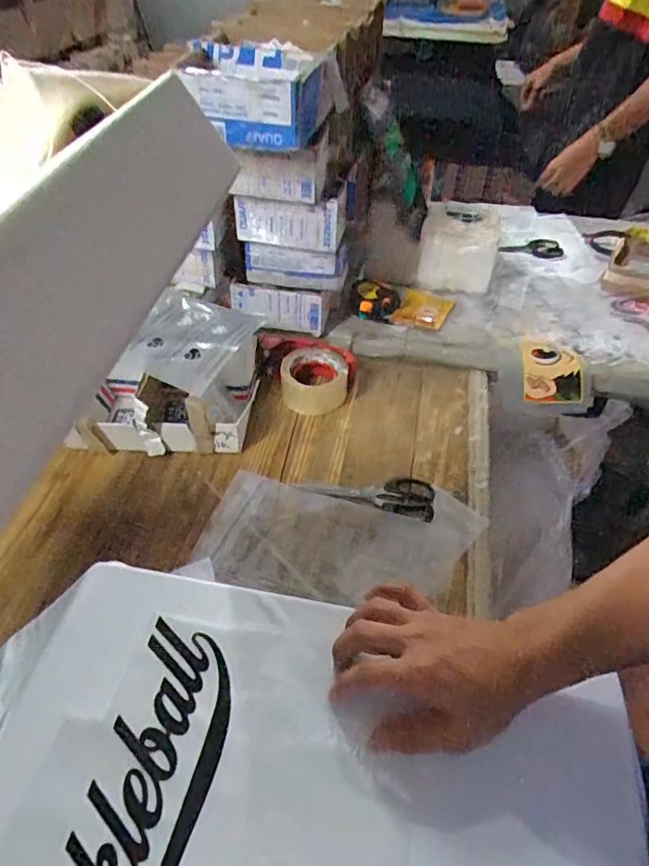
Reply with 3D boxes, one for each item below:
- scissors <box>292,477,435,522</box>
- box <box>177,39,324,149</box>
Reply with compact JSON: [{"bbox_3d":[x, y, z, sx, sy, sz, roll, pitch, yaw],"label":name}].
[{"bbox_3d":[0.057,0.073,0.725,0.174,0.010,0.057,8,46,6],"label":"scissors"},{"bbox_3d":[-0.089,-0.392,0.643,0.159,0.071,0.113,8,46,6],"label":"box"}]

